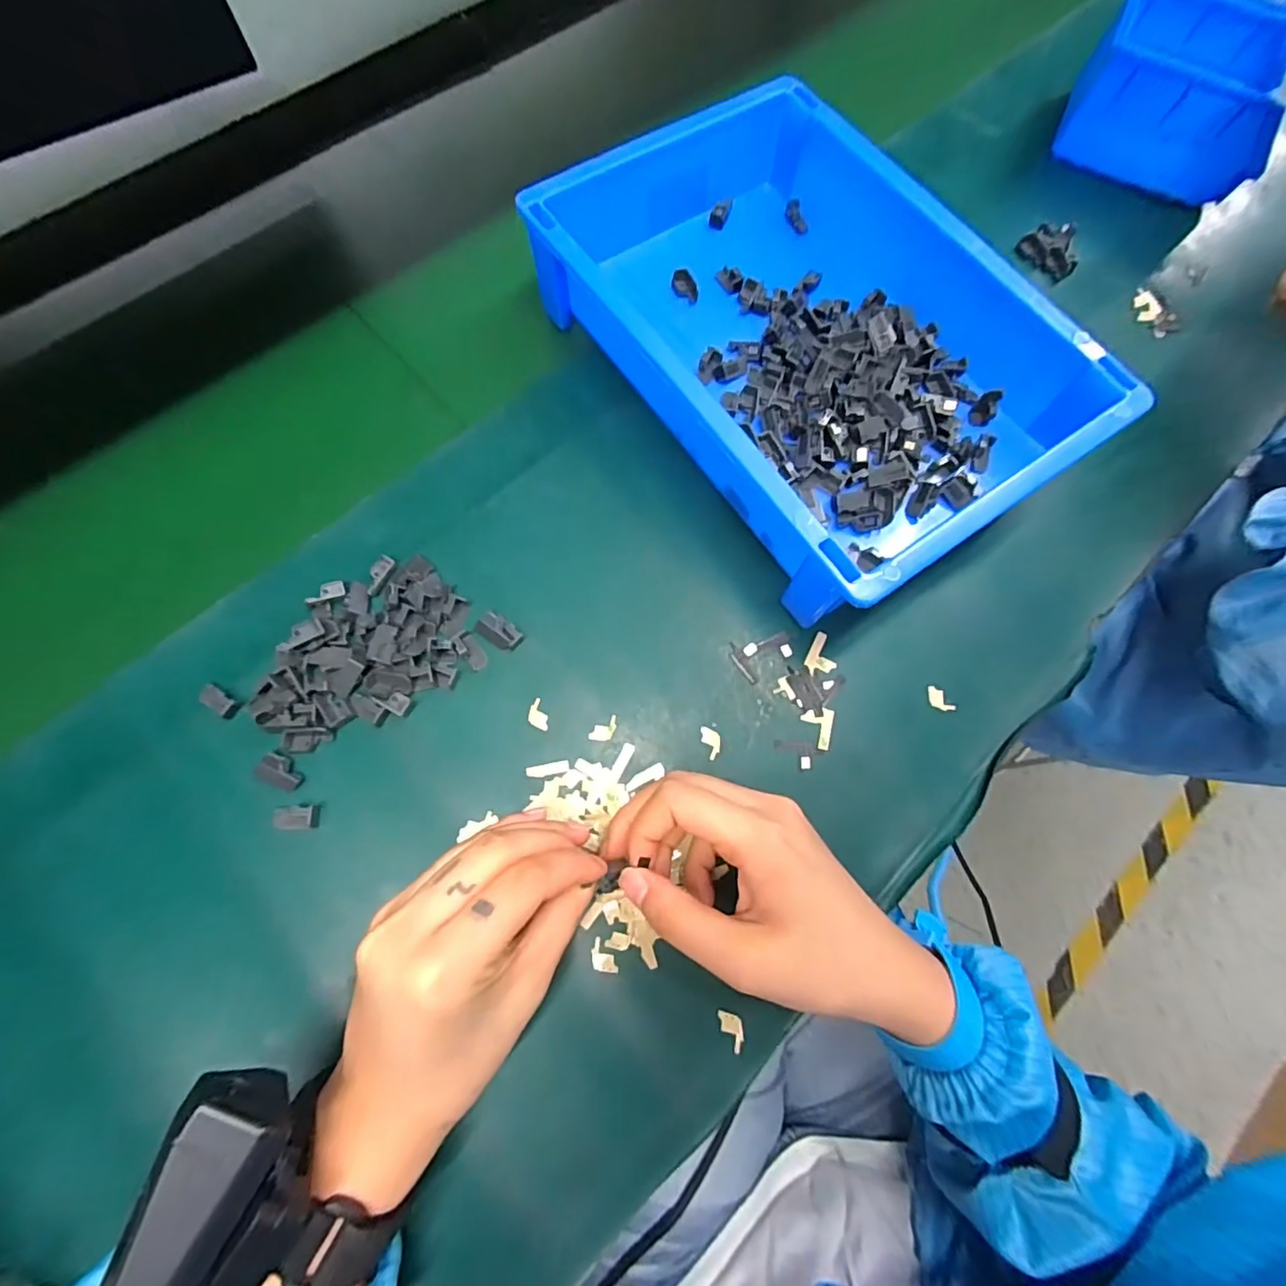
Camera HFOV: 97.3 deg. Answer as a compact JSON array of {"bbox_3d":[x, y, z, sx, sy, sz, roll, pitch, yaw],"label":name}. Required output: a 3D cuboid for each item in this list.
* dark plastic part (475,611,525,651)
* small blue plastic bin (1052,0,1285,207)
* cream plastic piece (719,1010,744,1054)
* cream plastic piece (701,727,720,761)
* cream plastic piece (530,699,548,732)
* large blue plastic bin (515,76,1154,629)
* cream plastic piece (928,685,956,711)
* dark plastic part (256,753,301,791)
[{"bbox_3d":[-0.078,-0.006,0.309,0.025,0.009,0.014,34,75,9],"label":"dark plastic part"},{"bbox_3d":[0.395,-0.405,0.420,0.138,0.079,0.110,28,74,7],"label":"small blue plastic bin"},{"bbox_3d":[0.043,0.181,0.265,0.009,0.004,0.018,-30,75,-10],"label":"cream plastic piece"},{"bbox_3d":[0.037,0.054,0.303,0.010,0.004,0.017,0,72,-1],"label":"cream plastic piece"},{"bbox_3d":[-0.056,0.038,0.301,0.010,0.004,0.017,-1,72,-2],"label":"cream plastic piece"},{"bbox_3d":[0.099,-0.187,0.348,0.217,0.072,0.304,-33,76,-11],"label":"large blue plastic bin"},{"bbox_3d":[0.167,0.032,0.317,0.009,0.004,0.018,-36,76,-12],"label":"cream plastic piece"},{"bbox_3d":[-0.182,0.065,0.285,0.021,0.009,0.013,23,73,6],"label":"dark plastic part"}]

